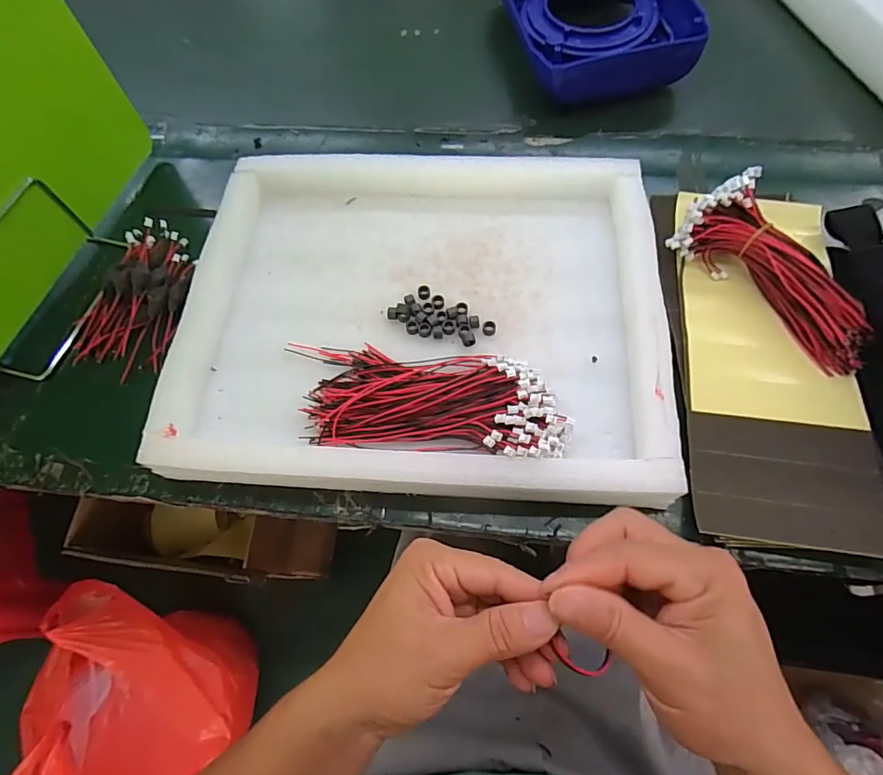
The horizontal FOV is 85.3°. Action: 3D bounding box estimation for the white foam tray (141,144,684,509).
[{"bbox_3d":[-0.015,-0.074,0.377,0.355,0.032,0.315,2,62,4],"label":"white foam tray"}]

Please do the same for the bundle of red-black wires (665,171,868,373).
[{"bbox_3d":[0.266,-0.088,0.373,0.075,0.049,0.166,-32,67,-12],"label":"bundle of red-black wires"}]

